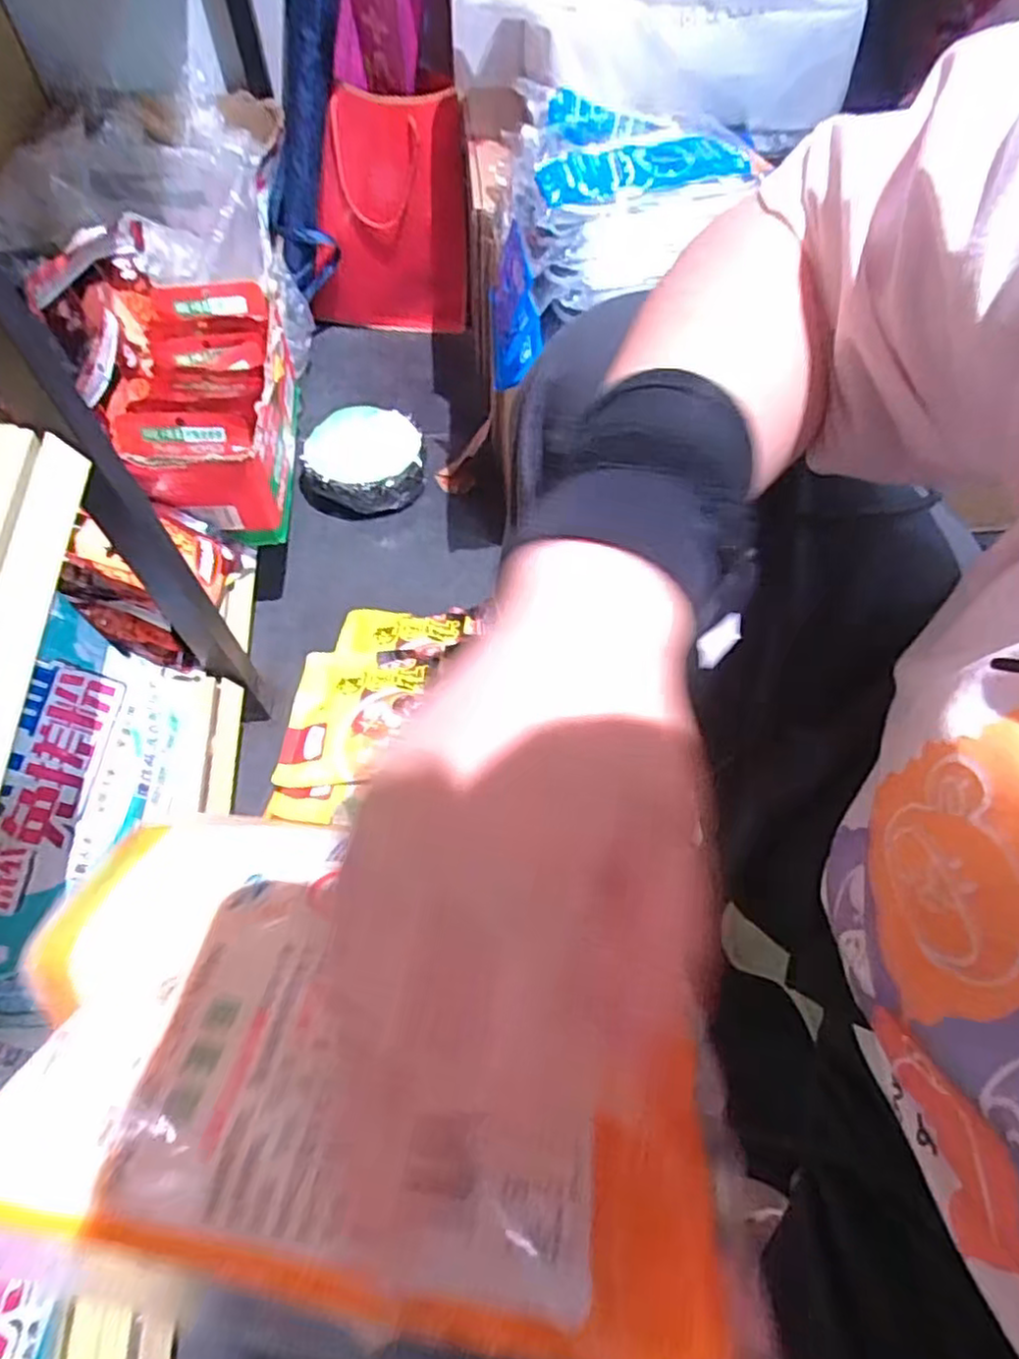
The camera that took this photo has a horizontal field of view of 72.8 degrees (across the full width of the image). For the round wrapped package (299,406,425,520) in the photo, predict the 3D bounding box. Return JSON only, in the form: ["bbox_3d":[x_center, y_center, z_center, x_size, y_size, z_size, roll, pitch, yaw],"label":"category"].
[{"bbox_3d":[-0.208,-0.314,0.997,0.171,0.072,0.176,-3,62,-3],"label":"round wrapped package"}]

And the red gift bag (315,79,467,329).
[{"bbox_3d":[-0.189,-0.679,1.058,0.252,0.337,0.049,-8,62,-5],"label":"red gift bag"}]

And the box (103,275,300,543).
[{"bbox_3d":[-0.323,-0.296,0.764,0.160,0.159,0.255,-10,62,-7],"label":"box"}]

